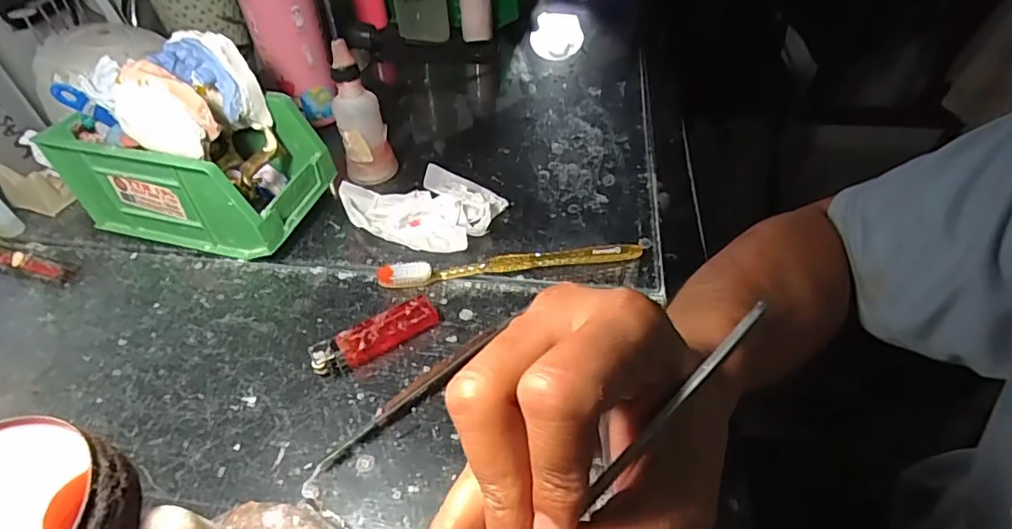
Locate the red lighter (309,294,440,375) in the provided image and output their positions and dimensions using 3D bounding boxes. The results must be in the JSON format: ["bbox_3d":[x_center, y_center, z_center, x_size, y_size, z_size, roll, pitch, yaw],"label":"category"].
[{"bbox_3d":[-0.084,0.047,0.351,0.081,0.015,0.022,-25,51,-21],"label":"red lighter"}]

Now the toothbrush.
[{"bbox_3d":[0.005,-0.001,0.389,0.186,0.021,0.013,-7,47,-5],"label":"toothbrush"}]

